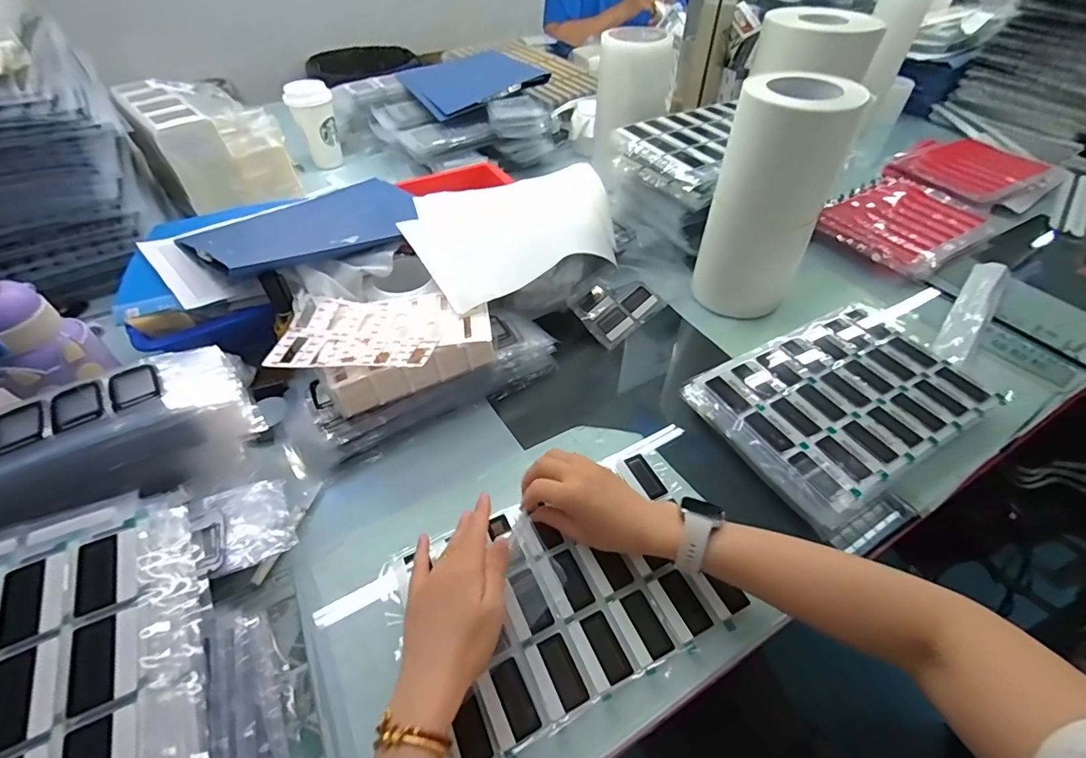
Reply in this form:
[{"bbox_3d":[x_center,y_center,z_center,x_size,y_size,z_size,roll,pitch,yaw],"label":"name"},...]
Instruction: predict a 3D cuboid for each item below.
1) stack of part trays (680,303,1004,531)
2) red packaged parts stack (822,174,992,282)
[{"bbox_3d":[0.344,0.019,0.553,0.300,0.033,0.196,-24,52,-19],"label":"stack of part trays"},{"bbox_3d":[0.605,-0.274,0.796,0.266,0.023,0.196,-28,54,-22],"label":"red packaged parts stack"}]

